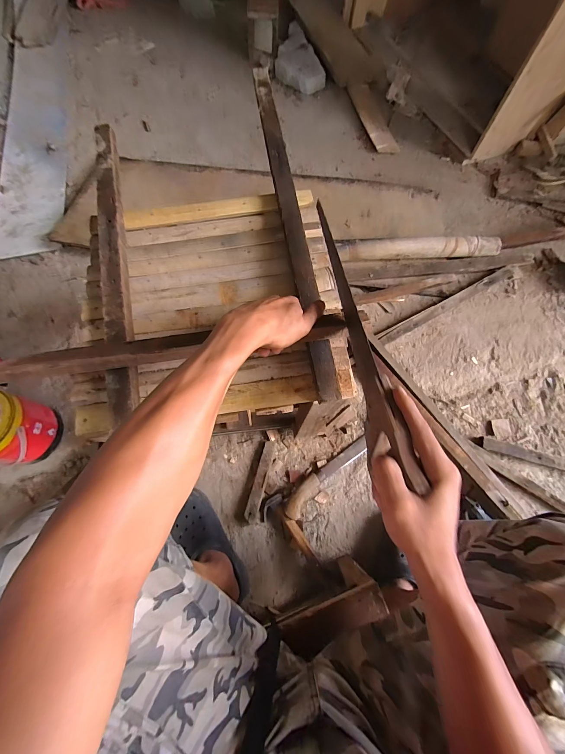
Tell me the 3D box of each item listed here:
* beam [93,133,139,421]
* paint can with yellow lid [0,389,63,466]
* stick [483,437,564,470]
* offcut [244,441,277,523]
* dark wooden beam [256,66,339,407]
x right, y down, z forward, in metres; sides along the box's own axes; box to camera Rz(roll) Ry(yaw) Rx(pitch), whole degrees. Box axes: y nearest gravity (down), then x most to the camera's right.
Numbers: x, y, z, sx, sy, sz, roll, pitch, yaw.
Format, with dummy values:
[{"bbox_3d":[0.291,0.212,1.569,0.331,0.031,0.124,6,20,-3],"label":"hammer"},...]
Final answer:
[{"bbox_3d":[-0.252,-0.190,0.443,0.035,0.033,0.524,-14,73,-3],"label":"beam"},{"bbox_3d":[-0.627,0.117,0.666,0.157,0.130,0.149,14,70,4],"label":"paint can with yellow lid"},{"bbox_3d":[0.742,0.231,0.771,0.444,0.029,0.032,15,73,6],"label":"stick"},{"bbox_3d":[-0.054,0.262,0.750,0.036,0.018,0.197,12,73,5],"label":"offcut"},{"bbox_3d":[0.014,-0.275,0.484,0.037,0.027,0.649,-9,73,-2],"label":"dark wooden beam"}]

